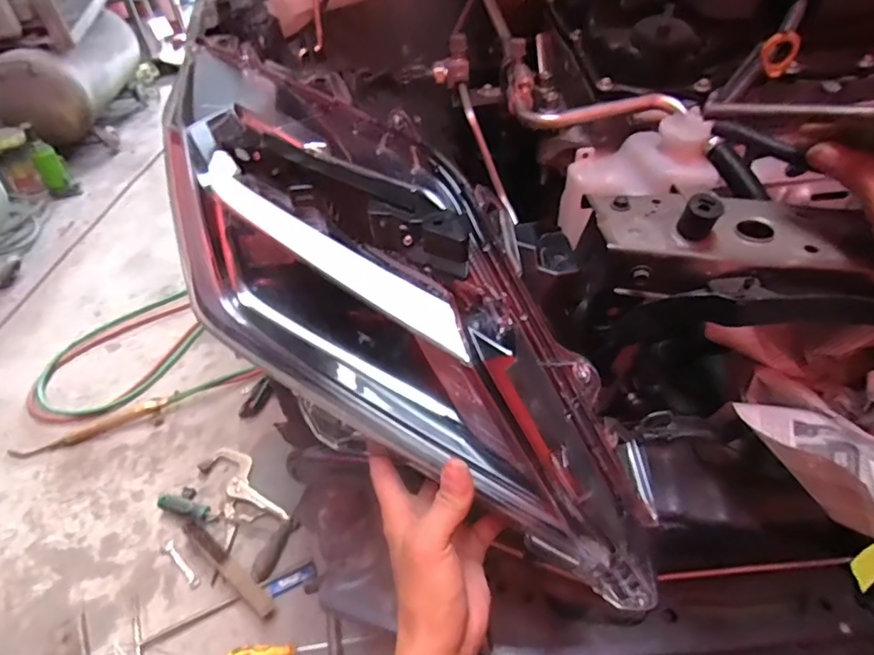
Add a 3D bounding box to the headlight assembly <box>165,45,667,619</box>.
[{"bbox_3d":[-0.054,-0.028,0.414,0.152,0.149,0.538,-34,70,-30],"label":"headlight assembly"}]

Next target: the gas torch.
[{"bbox_3d":[-0.752,0.216,1.199,0.340,0.032,0.068,-16,43,-12],"label":"gas torch"}]

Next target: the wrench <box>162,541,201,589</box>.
[{"bbox_3d":[-0.458,0.423,0.974,0.118,0.006,0.020,33,53,32],"label":"wrench"}]

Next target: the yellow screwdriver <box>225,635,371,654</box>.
[{"bbox_3d":[-0.221,0.508,0.858,0.219,0.025,0.029,-7,43,-6],"label":"yellow screwdriver"}]

